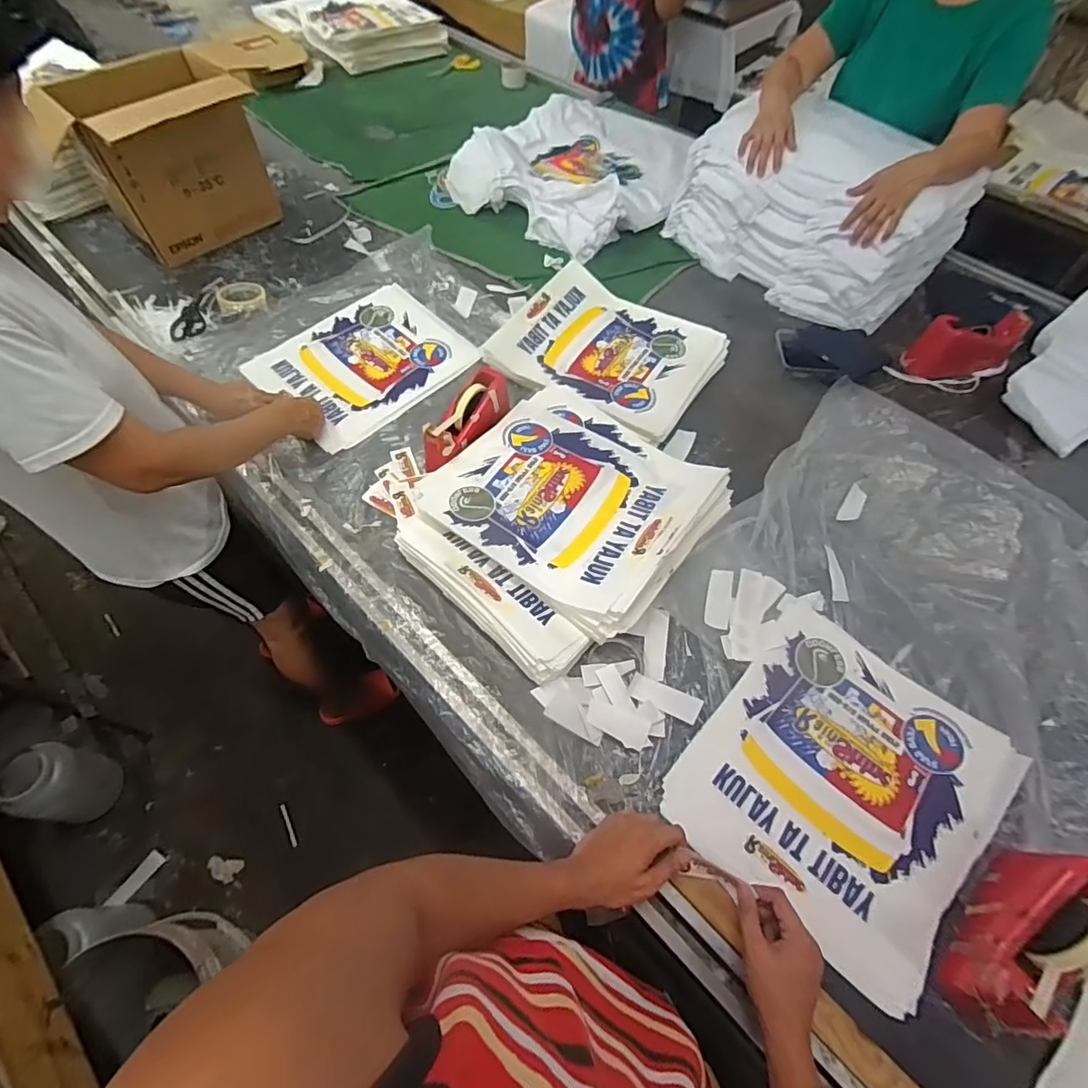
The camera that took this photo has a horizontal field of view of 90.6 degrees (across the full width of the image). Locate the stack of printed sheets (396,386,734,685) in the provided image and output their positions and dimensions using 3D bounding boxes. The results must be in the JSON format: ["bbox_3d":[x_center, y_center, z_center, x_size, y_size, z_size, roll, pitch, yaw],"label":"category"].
[{"bbox_3d":[0.024,-0.056,0.844,0.395,0.082,0.422,39,65,19],"label":"stack of printed sheets"}]

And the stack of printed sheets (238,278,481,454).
[{"bbox_3d":[-0.356,-0.367,1.077,0.317,0.014,0.365,40,66,19],"label":"stack of printed sheets"}]

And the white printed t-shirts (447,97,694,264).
[{"bbox_3d":[0.111,-1.012,1.422,0.557,0.110,0.624,35,63,17],"label":"white printed t-shirts"}]

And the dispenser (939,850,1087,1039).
[{"bbox_3d":[0.528,0.426,0.571,0.087,0.107,0.198,41,65,20],"label":"dispenser"}]

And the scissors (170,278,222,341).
[{"bbox_3d":[-0.745,-0.504,1.150,0.069,0.014,0.198,-1,59,-4],"label":"scissors"}]

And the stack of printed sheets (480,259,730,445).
[{"bbox_3d":[0.133,-0.389,1.066,0.388,0.050,0.360,35,63,17],"label":"stack of printed sheets"}]

